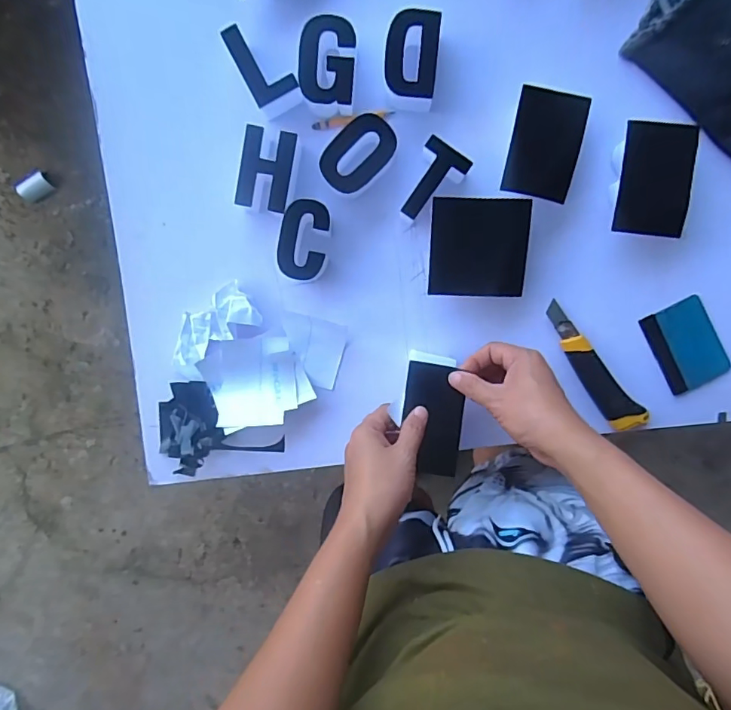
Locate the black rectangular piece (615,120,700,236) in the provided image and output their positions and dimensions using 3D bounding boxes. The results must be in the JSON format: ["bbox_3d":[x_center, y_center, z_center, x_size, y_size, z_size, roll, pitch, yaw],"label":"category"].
[{"bbox_3d":[0.303,-0.181,0.514,0.071,0.009,0.108,2,103,-4],"label":"black rectangular piece"}]

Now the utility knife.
[{"bbox_3d":[0.258,0.017,0.565,0.039,0.019,0.169,-37,96,5],"label":"utility knife"}]

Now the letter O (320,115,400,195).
[{"bbox_3d":[-0.006,-0.215,0.536,0.056,0.042,0.092,41,98,-4],"label":"letter O"}]

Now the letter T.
[{"bbox_3d":[0.068,-0.183,0.537,0.051,0.037,0.084,35,98,-3],"label":"letter T"}]

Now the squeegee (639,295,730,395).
[{"bbox_3d":[0.370,-0.011,0.569,0.072,0.007,0.099,-26,97,4],"label":"squeegee"}]

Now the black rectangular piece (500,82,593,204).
[{"bbox_3d":[0.188,-0.217,0.516,0.071,0.005,0.101,10,105,3],"label":"black rectangular piece"}]

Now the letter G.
[{"bbox_3d":[-0.039,-0.303,0.527,0.058,0.041,0.085,3,99,1],"label":"letter G"}]

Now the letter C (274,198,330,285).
[{"bbox_3d":[-0.067,-0.123,0.547,0.052,0.040,0.087,7,99,1],"label":"letter C"}]

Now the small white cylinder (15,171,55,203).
[{"bbox_3d":[-0.851,-0.432,1.277,0.081,0.044,0.055,-32,96,5],"label":"small white cylinder"}]

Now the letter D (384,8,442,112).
[{"bbox_3d":[0.049,-0.308,0.522,0.057,0.045,0.083,6,99,1],"label":"letter D"}]

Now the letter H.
[{"bbox_3d":[-0.105,-0.199,0.538,0.056,0.036,0.084,8,99,1],"label":"letter H"}]

